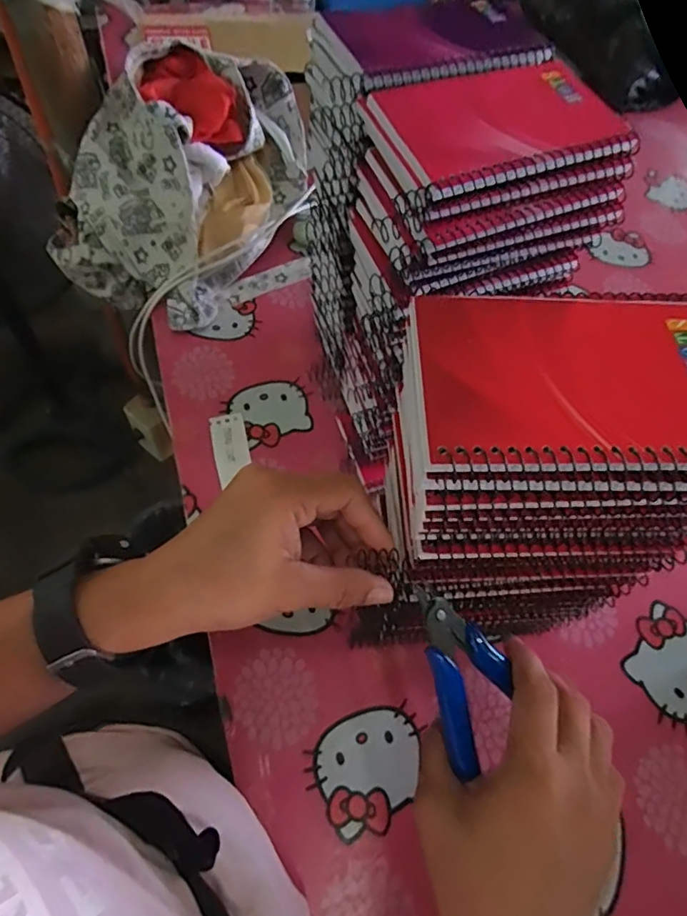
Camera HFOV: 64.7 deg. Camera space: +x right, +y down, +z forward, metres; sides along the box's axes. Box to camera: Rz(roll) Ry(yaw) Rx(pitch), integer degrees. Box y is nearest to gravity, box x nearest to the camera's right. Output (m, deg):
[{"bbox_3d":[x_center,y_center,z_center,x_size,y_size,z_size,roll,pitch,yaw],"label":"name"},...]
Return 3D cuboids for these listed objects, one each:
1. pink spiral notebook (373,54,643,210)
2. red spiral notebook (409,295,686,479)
[{"bbox_3d":[0.087,-0.190,0.307,0.134,0.014,0.089,-19,63,-15],"label":"pink spiral notebook"},{"bbox_3d":[0.095,-0.031,0.218,0.132,0.011,0.081,2,59,-4],"label":"red spiral notebook"}]

